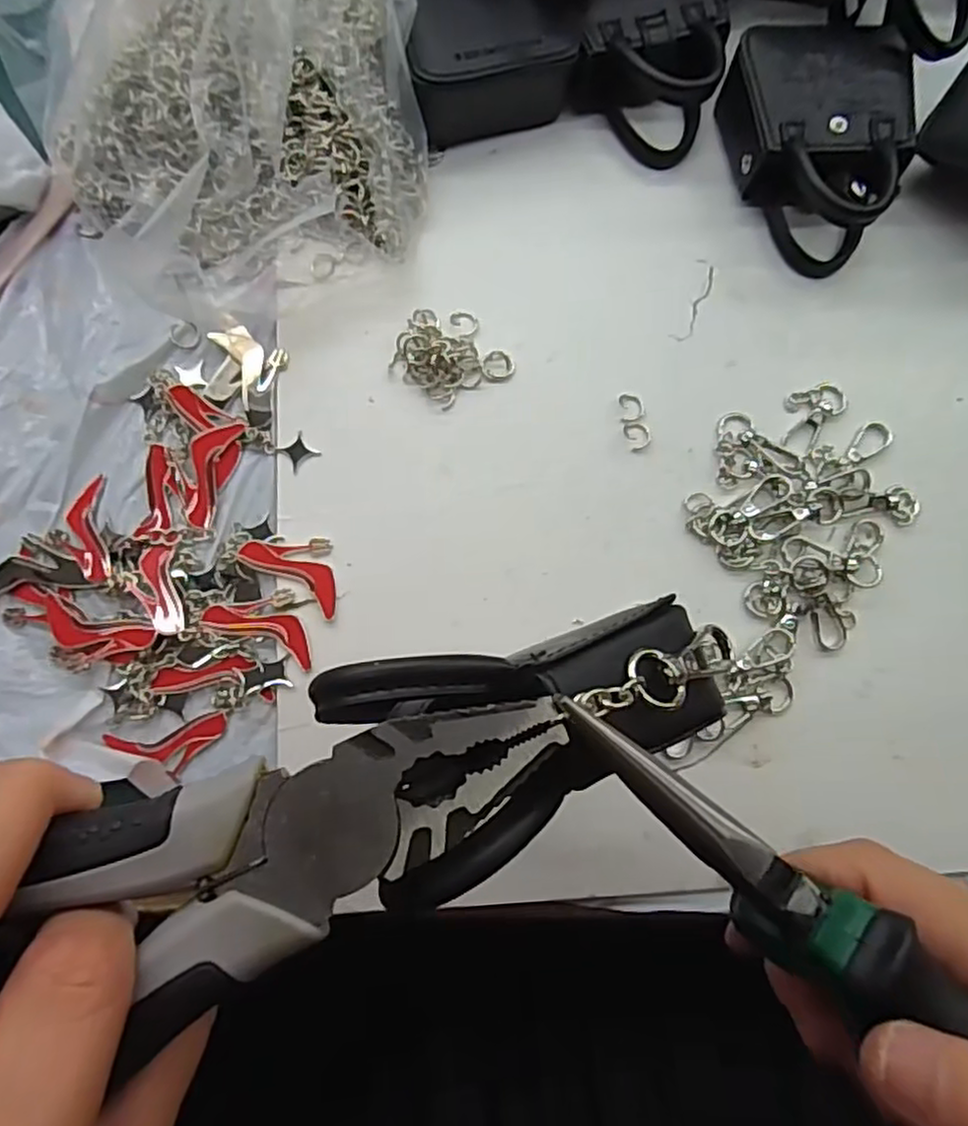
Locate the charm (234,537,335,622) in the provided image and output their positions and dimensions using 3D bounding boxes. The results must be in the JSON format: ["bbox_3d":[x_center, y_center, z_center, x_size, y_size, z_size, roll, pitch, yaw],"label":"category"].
[{"bbox_3d":[-0.075,0.000,0.286,0.046,0.005,0.026,34,81,3],"label":"charm"}]

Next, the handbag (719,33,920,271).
[{"bbox_3d":[0.147,-0.186,0.308,0.073,0.038,0.104,-3,81,-3],"label":"handbag"}]

